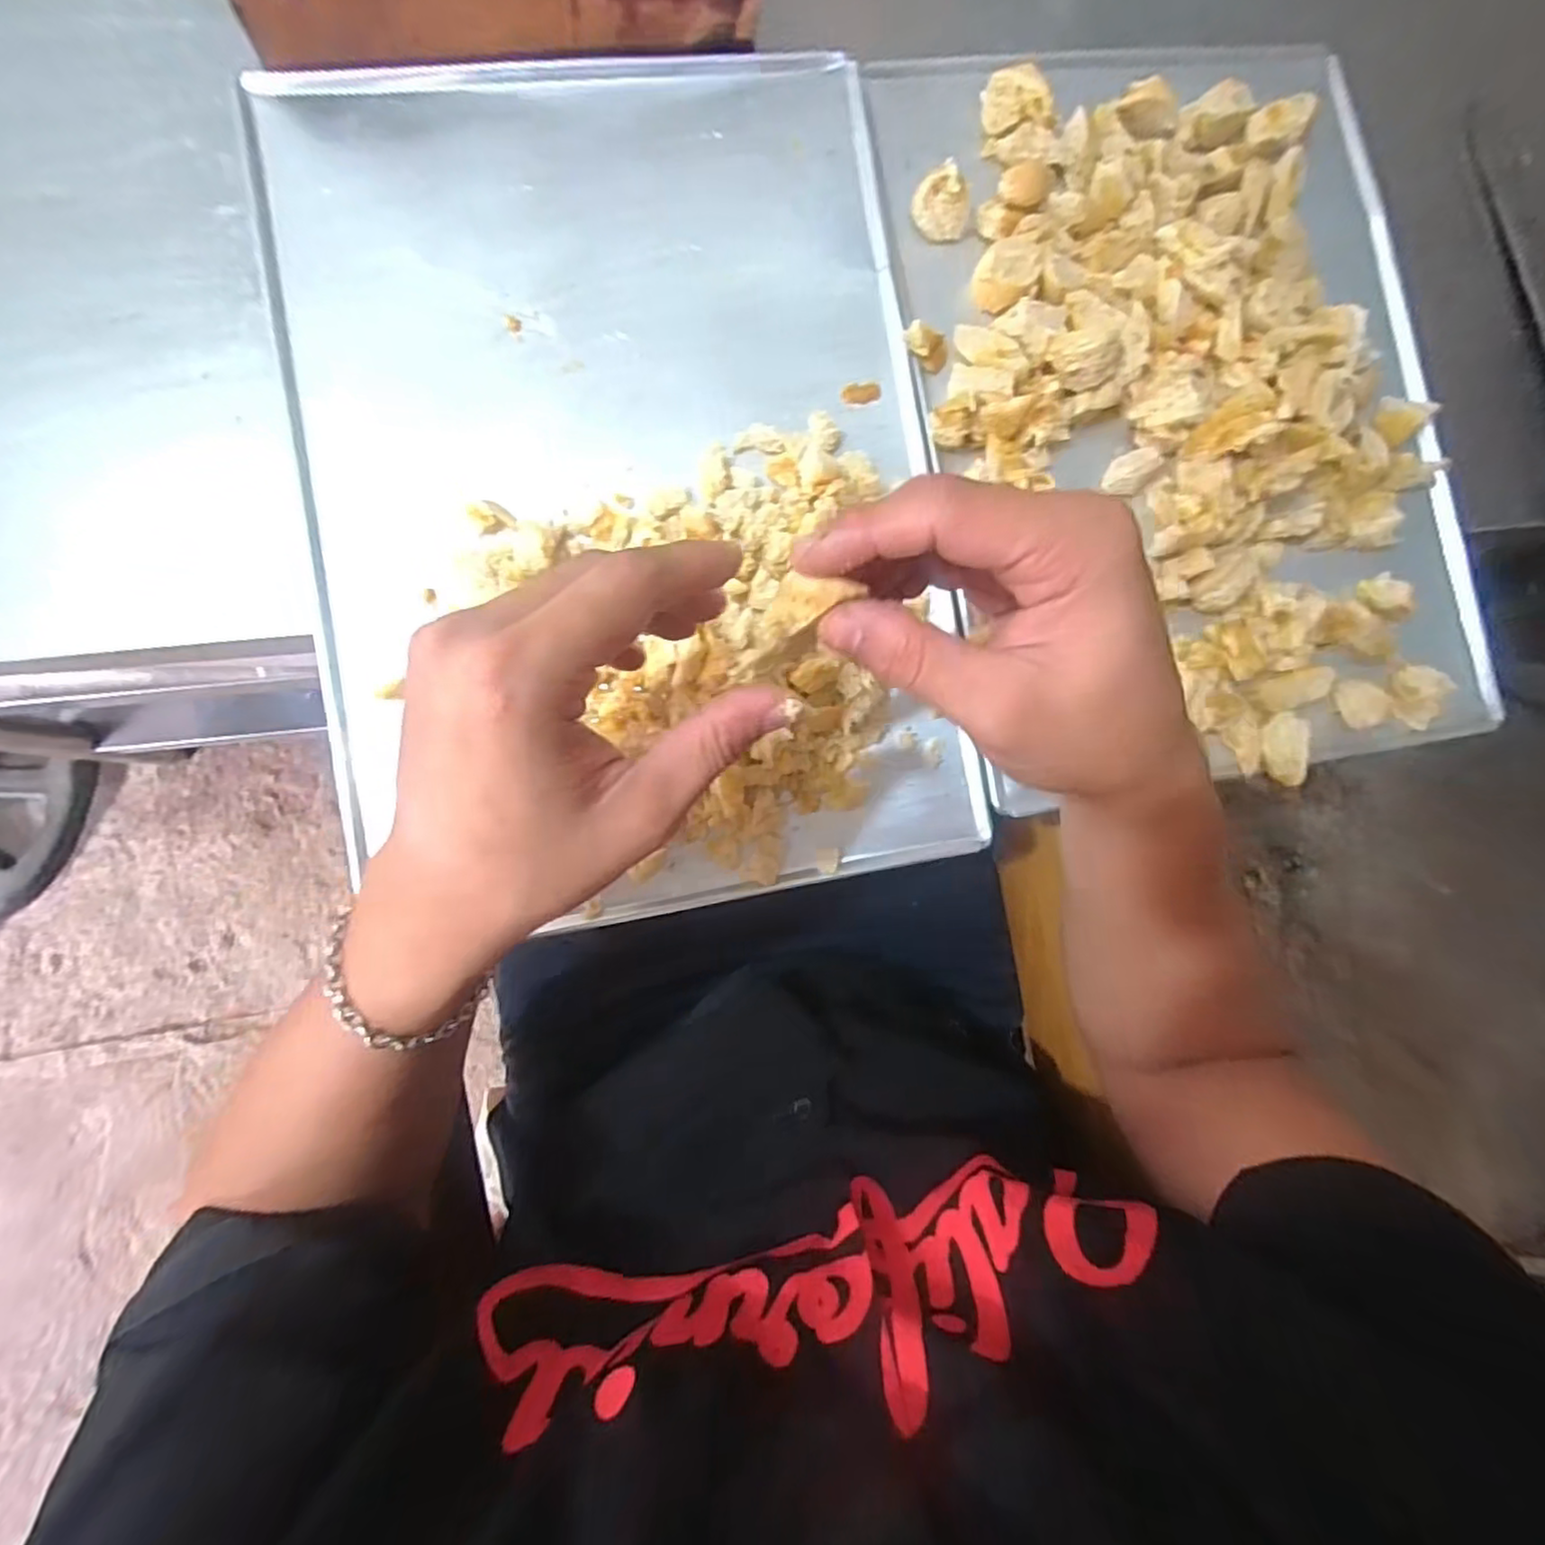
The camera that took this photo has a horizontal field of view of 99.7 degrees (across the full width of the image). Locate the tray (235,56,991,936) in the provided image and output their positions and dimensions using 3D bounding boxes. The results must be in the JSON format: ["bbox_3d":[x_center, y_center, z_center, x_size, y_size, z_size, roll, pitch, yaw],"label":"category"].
[{"bbox_3d":[-0.074,-0.155,0.348,0.330,0.034,0.454,-8,85,-7],"label":"tray"}]

